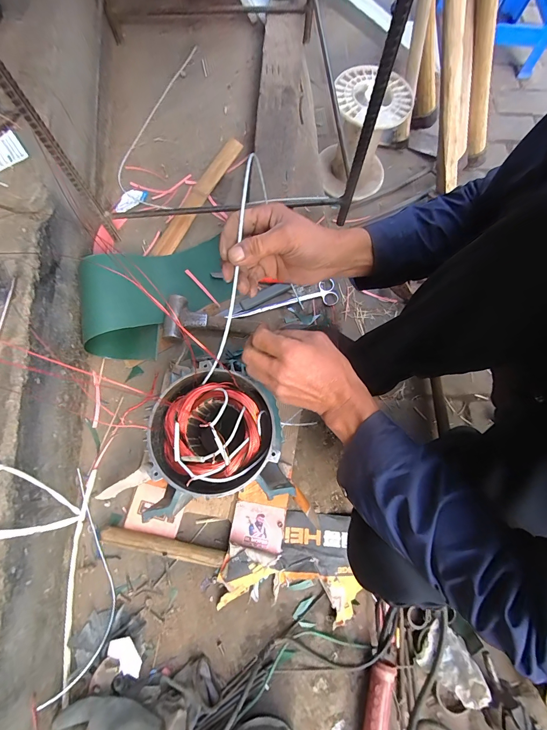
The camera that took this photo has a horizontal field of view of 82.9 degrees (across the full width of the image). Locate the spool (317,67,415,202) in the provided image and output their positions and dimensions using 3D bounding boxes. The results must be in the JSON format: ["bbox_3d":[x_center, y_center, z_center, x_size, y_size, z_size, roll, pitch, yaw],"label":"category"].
[{"bbox_3d":[0.251,-0.645,0.882,0.194,0.235,0.180,9,76,0],"label":"spool"}]

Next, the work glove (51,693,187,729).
[{"bbox_3d":[-0.219,0.516,0.446,0.185,0.067,0.062,8,76,0],"label":"work glove"}]

